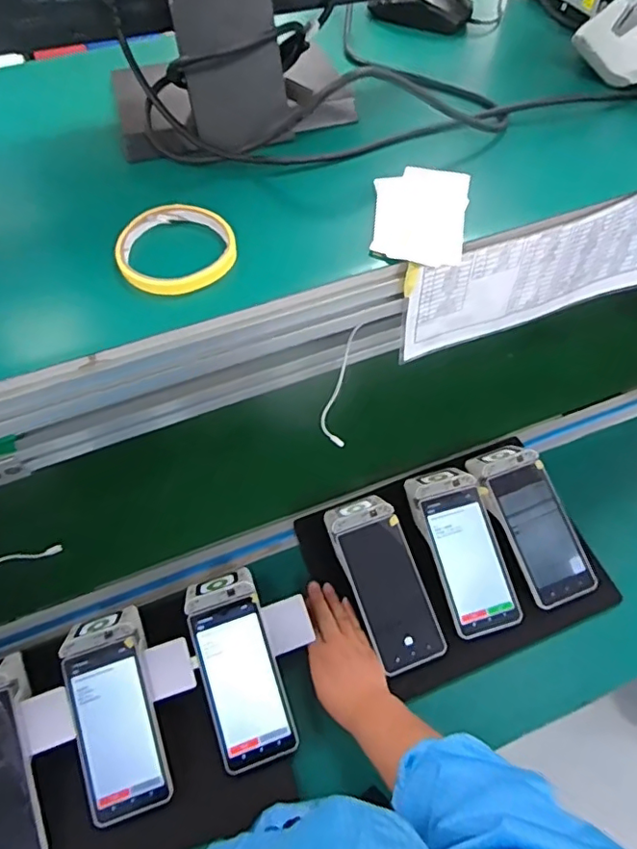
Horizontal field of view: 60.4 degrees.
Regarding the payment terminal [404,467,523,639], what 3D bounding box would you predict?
[{"bbox_3d":[0.180,0.155,0.690,0.088,0.047,0.206,-16,76,-8],"label":"payment terminal"}]

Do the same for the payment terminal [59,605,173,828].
[{"bbox_3d":[-0.223,0.308,0.596,0.085,0.054,0.206,-16,61,-8],"label":"payment terminal"}]

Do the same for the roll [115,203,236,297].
[{"bbox_3d":[-0.109,-0.133,0.412,0.084,0.015,0.085,0,60,1],"label":"roll"}]

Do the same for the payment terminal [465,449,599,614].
[{"bbox_3d":[0.272,0.124,0.703,0.089,0.041,0.204,-22,77,-12],"label":"payment terminal"}]

